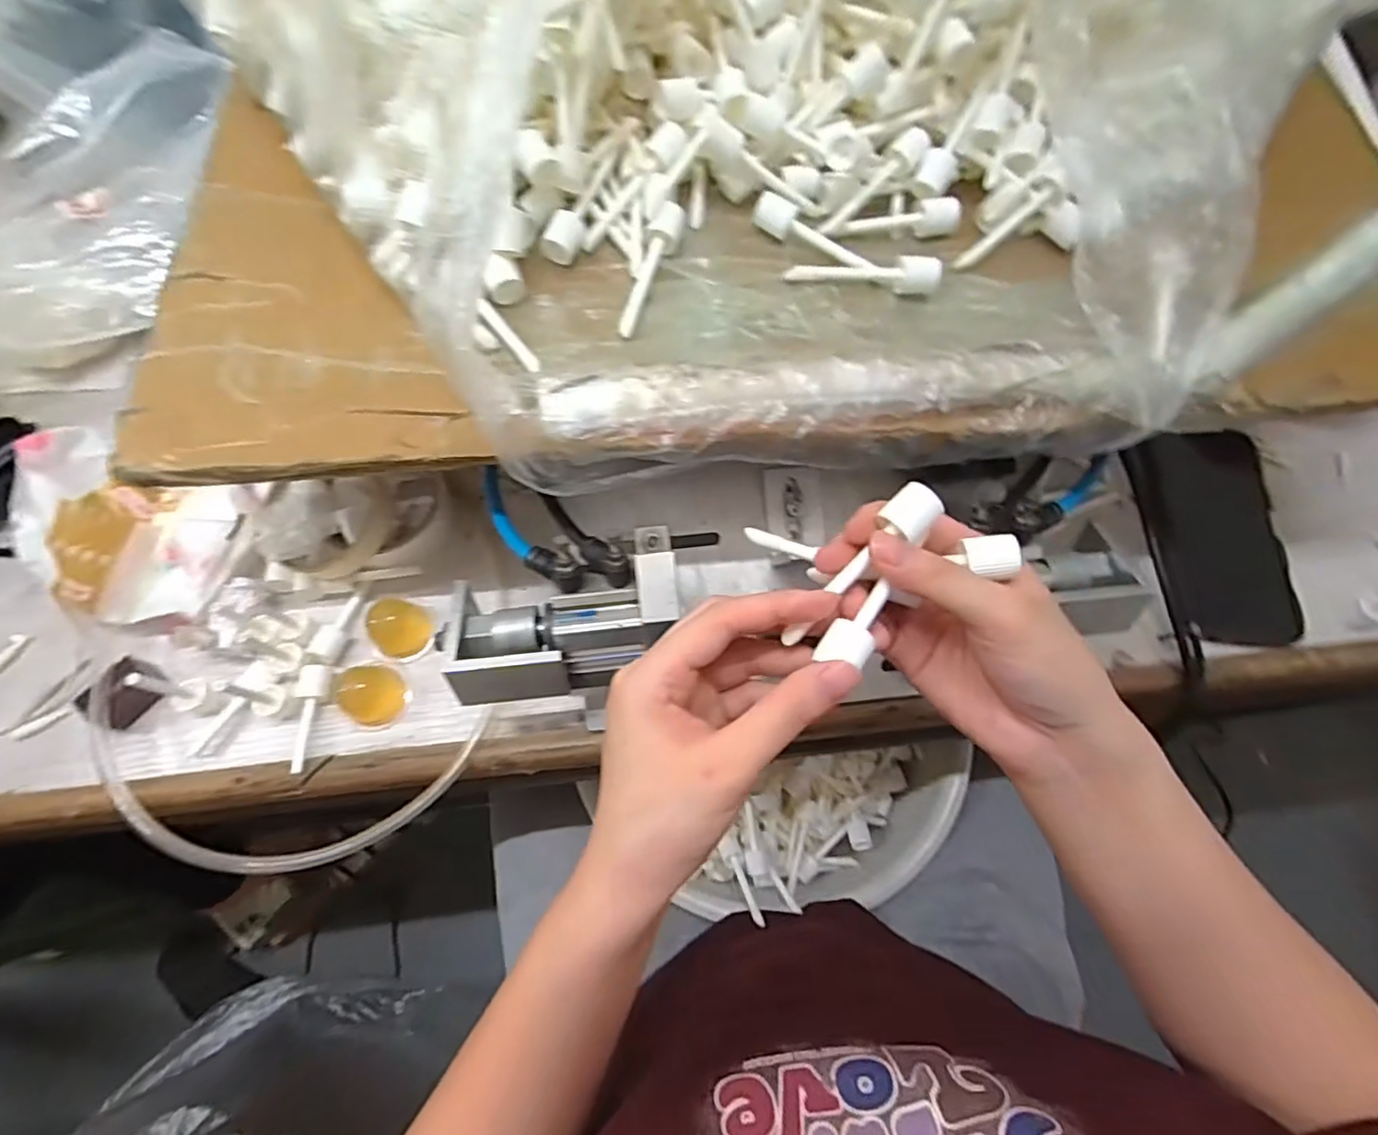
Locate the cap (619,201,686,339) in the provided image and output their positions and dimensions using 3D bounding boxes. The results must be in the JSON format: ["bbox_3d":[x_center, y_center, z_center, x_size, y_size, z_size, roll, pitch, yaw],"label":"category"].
[{"bbox_3d":[-0.021,-0.160,0.340,0.017,0.017,0.079,17,70,5],"label":"cap"}]

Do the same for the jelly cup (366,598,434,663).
[{"bbox_3d":[-0.186,0.039,0.411,0.039,0.025,0.034,36,73,12],"label":"jelly cup"}]

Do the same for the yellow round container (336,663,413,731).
[{"bbox_3d":[-0.200,0.081,0.405,0.040,0.018,0.037,0,69,-1],"label":"yellow round container"}]

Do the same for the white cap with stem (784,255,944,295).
[{"bbox_3d":[0.096,-0.162,0.348,0.082,0.013,0.014,3,69,0],"label":"white cap with stem"}]

